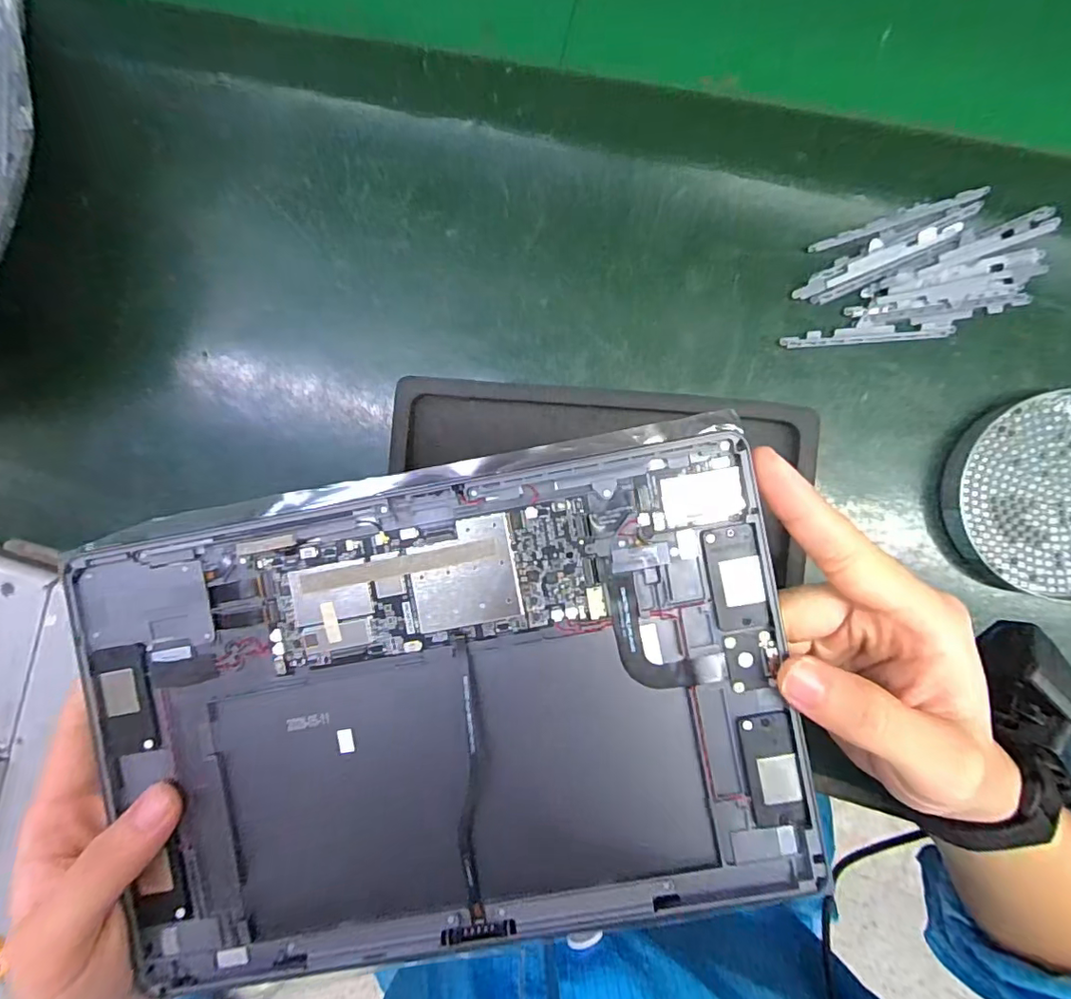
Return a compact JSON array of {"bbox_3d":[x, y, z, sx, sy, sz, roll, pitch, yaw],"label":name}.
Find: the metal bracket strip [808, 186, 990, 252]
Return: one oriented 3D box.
[{"bbox_3d":[0.207,-0.160,0.313,0.092,0.007,0.007,-15,92,9],"label":"metal bracket strip"}]

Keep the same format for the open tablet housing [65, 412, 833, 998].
[{"bbox_3d":[-0.034,0.077,0.207,0.248,0.014,0.174,-10,91,2],"label":"open tablet housing"}]

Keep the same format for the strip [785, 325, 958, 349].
[{"bbox_3d":[0.195,-0.097,0.322,0.094,0.004,0.010,-2,94,9],"label":"strip"}]

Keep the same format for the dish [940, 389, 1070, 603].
[{"bbox_3d":[0.295,0.000,0.309,0.114,0.016,0.115,1,94,8],"label":"dish"}]

